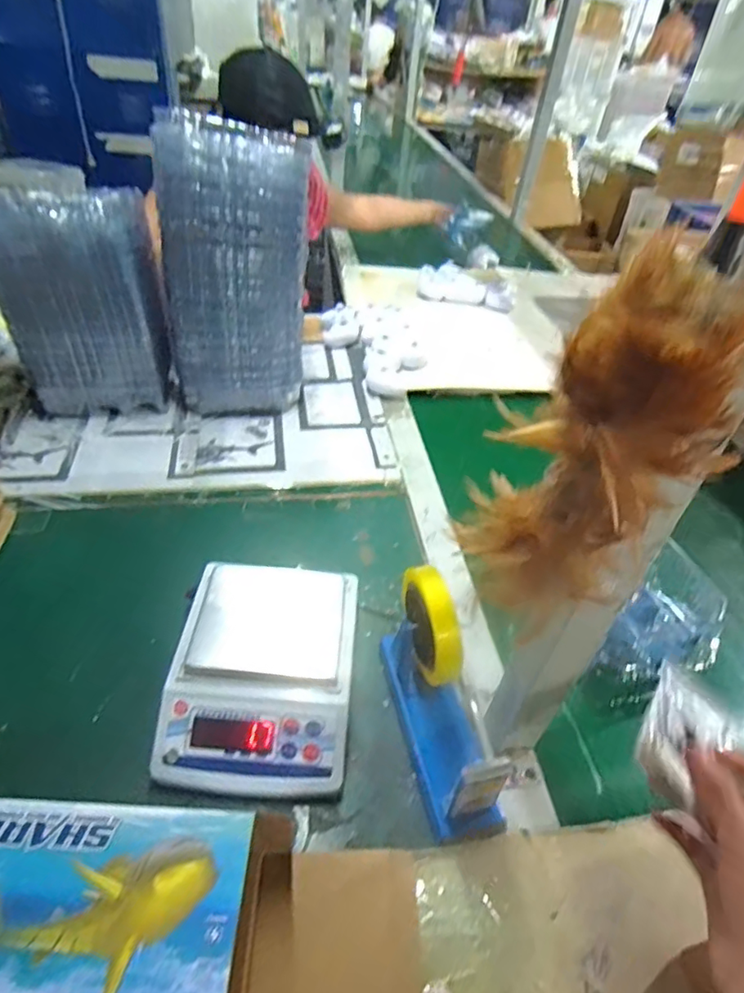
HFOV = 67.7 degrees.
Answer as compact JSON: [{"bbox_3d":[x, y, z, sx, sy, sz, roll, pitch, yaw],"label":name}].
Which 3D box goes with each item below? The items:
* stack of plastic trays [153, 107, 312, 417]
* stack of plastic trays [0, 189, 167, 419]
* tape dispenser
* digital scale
[{"bbox_3d":[-0.205,-0.320,0.857,0.200,0.411,0.132,0,43,-8],"label":"stack of plastic trays"},{"bbox_3d":[-0.435,-0.273,0.855,0.215,0.323,0.148,-7,44,-16],"label":"stack of plastic trays"},{"bbox_3d":[0.064,0.181,0.497,0.060,0.160,0.187,-8,44,-16],"label":"tape dispenser"},{"bbox_3d":[-0.108,0.179,0.567,0.174,0.072,0.217,4,43,-2],"label":"digital scale"}]

